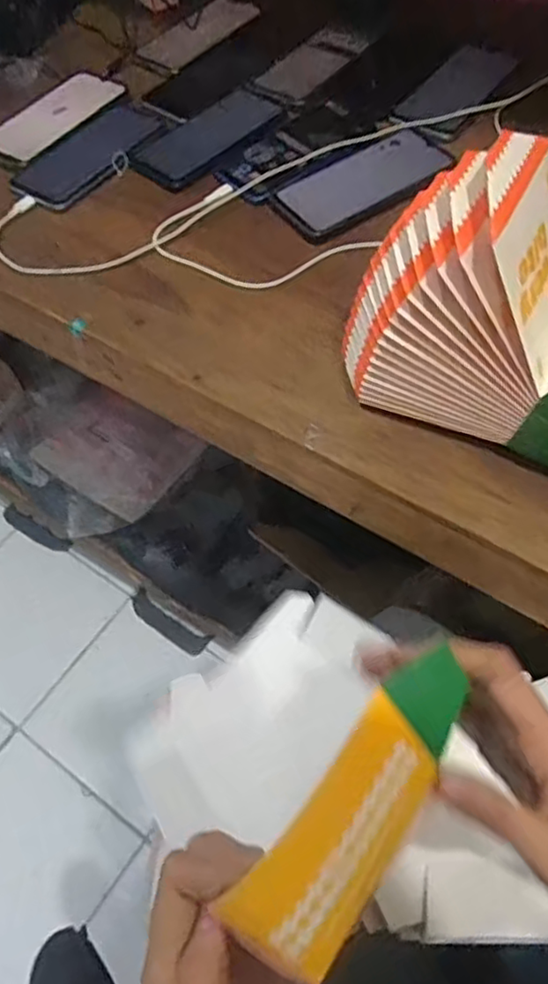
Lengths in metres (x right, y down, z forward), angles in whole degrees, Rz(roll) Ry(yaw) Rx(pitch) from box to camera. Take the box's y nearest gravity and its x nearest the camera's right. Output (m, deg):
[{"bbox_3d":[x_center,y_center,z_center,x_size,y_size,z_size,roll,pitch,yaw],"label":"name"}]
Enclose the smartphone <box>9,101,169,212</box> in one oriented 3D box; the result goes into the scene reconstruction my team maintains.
[{"bbox_3d":[-0.182,-0.346,0.663,0.087,0.008,0.172,33,67,21],"label":"smartphone"}]

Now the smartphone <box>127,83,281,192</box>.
[{"bbox_3d":[-0.063,-0.363,0.663,0.163,0.008,0.082,-40,64,-18],"label":"smartphone"}]

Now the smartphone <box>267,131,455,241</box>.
[{"bbox_3d":[0.086,-0.292,0.604,0.170,0.014,0.090,-36,63,-16],"label":"smartphone"}]

